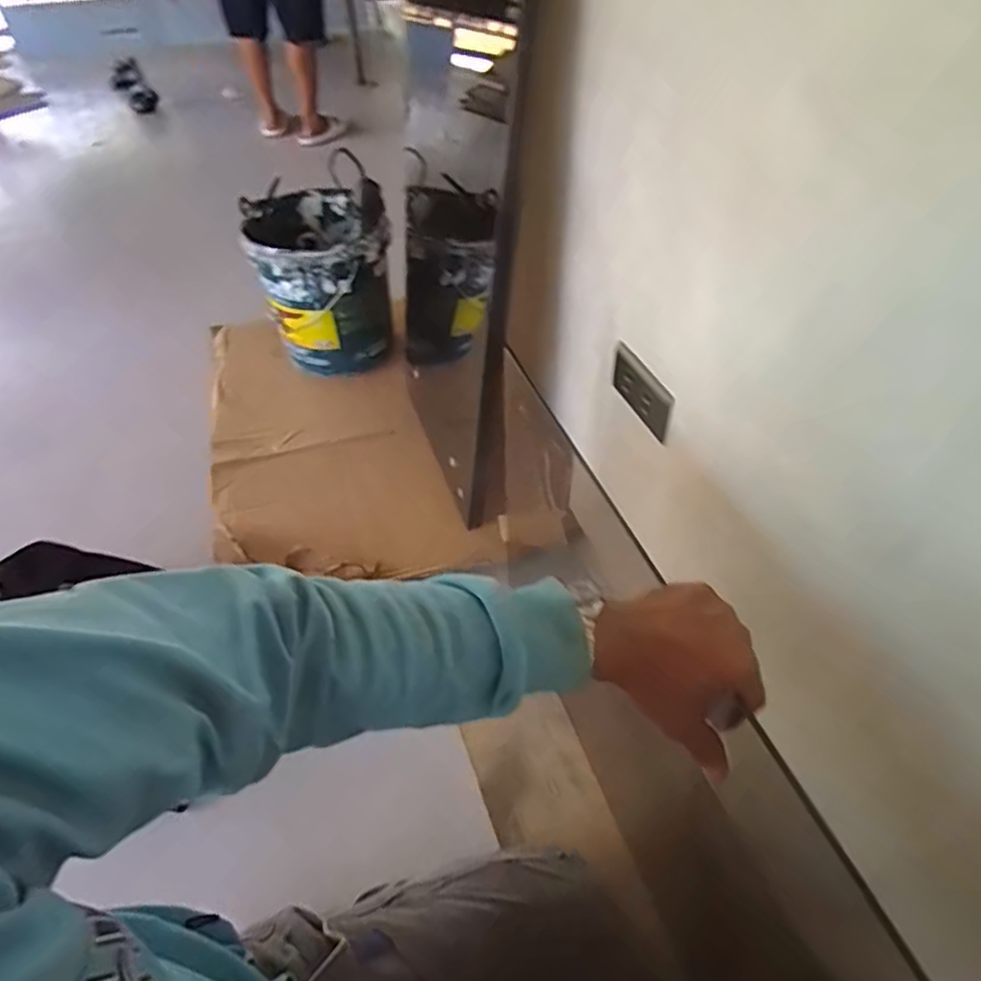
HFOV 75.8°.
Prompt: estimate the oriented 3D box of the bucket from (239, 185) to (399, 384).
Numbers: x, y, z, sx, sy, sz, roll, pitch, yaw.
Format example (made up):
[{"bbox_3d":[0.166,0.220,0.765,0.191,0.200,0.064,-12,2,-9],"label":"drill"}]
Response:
[{"bbox_3d":[-0.380,-0.487,1.506,0.290,0.359,0.317,-11,48,-7],"label":"bucket"}]

